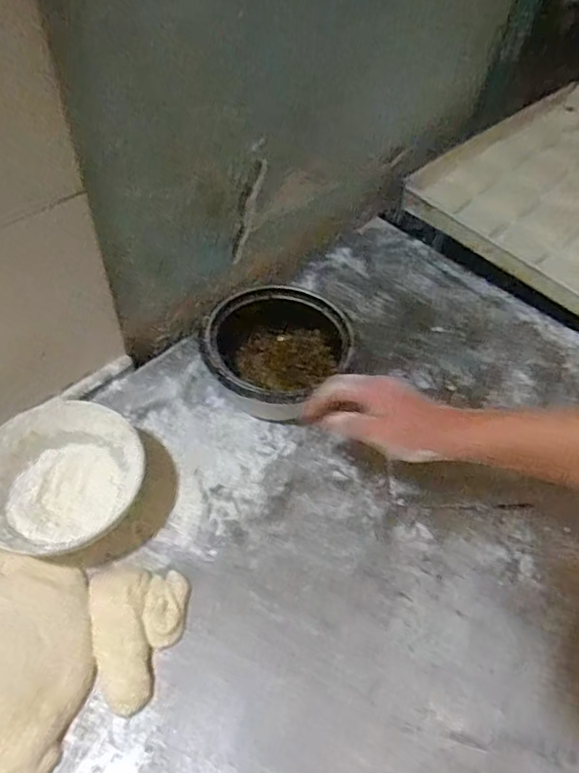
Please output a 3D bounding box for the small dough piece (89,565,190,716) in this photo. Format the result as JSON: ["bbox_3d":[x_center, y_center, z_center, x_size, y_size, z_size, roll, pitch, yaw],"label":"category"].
[{"bbox_3d":[-0.154,0.237,0.531,0.095,0.030,0.127,5,53,-2],"label":"small dough piece"}]

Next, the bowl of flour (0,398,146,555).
[{"bbox_3d":[-0.240,0.105,0.590,0.167,0.082,0.157,-31,61,-25],"label":"bowl of flour"}]

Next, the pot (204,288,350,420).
[{"bbox_3d":[-0.025,-0.042,0.710,0.152,0.096,0.185,29,56,16],"label":"pot"}]

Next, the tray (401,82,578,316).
[{"bbox_3d":[0.558,-0.363,0.993,0.638,0.067,0.429,-35,63,-27],"label":"tray"}]

